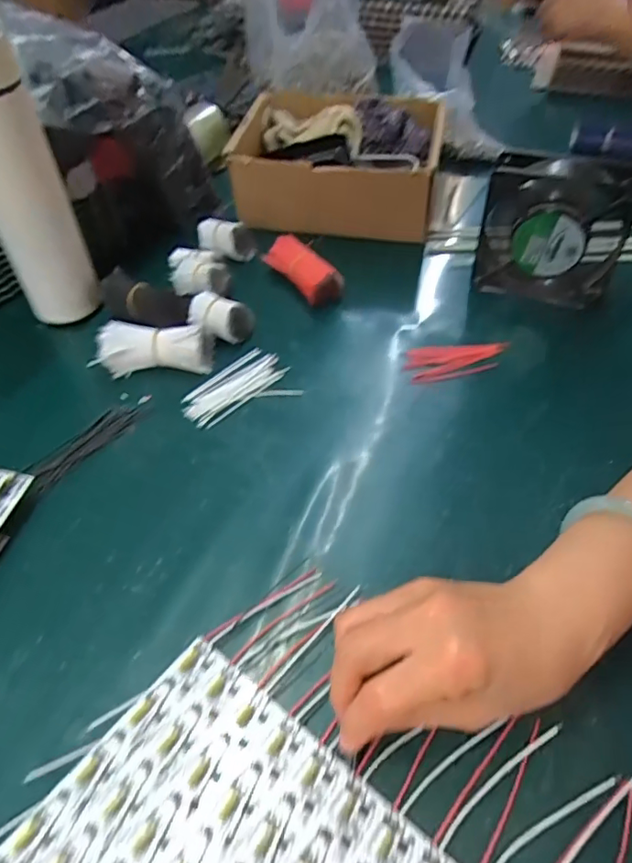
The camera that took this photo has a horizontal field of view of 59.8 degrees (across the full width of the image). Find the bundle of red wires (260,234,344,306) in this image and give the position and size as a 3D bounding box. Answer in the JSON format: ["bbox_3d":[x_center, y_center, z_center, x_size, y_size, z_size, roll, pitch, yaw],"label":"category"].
[{"bbox_3d":[-0.010,-0.163,0.543,0.037,0.027,0.082,-32,55,-24],"label":"bundle of red wires"}]

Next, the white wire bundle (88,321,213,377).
[{"bbox_3d":[-0.140,-0.073,0.481,0.096,0.031,0.037,-1,49,1],"label":"white wire bundle"}]

